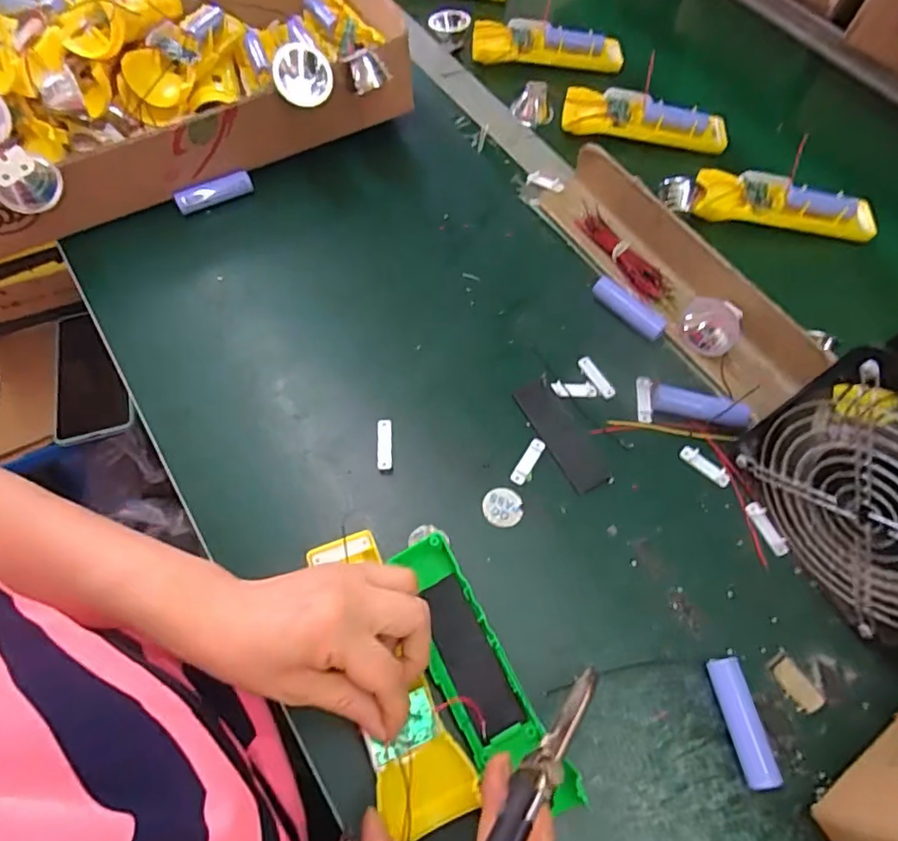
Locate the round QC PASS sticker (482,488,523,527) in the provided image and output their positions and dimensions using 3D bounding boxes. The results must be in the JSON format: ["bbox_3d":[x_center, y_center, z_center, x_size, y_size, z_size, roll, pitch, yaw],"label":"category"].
[{"bbox_3d":[0.037,0.059,0.388,0.026,0.004,0.027,1,62,-2],"label":"round QC PASS sticker"}]

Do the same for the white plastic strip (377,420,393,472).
[{"bbox_3d":[-0.046,0.017,0.400,0.011,0.006,0.036,-2,62,-3],"label":"white plastic strip"}]

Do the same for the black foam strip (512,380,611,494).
[{"bbox_3d":[0.082,0.010,0.413,0.029,0.004,0.089,-26,66,-15],"label":"black foam strip"}]

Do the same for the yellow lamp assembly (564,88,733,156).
[{"bbox_3d":[0.199,-0.302,0.572,0.163,0.031,0.046,8,62,2],"label":"yellow lamp assembly"}]

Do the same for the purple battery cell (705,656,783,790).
[{"bbox_3d":[0.168,0.173,0.327,0.018,0.018,0.065,-6,63,-6],"label":"purple battery cell"}]

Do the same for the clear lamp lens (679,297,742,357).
[{"bbox_3d":[0.201,-0.072,0.436,0.044,0.026,0.039,30,65,13],"label":"clear lamp lens"}]

